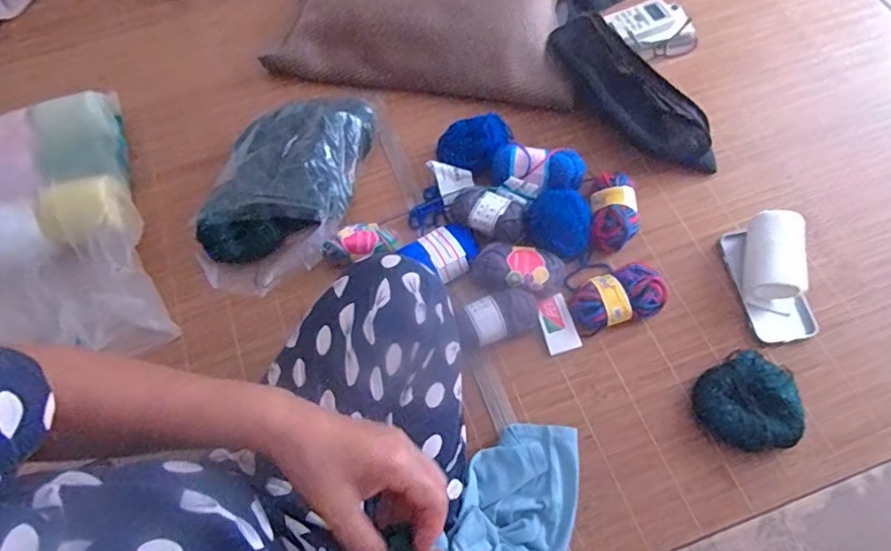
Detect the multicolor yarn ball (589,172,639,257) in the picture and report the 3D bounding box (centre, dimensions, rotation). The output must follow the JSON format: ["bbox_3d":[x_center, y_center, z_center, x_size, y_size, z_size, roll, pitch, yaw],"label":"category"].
[{"bbox_3d":[0.216,-0.082,0.687,0.055,0.045,0.109,4,65,4],"label":"multicolor yarn ball"}]

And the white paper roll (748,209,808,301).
[{"bbox_3d":[0.391,-0.022,0.642,0.064,0.064,0.100,8,66,6],"label":"white paper roll"}]

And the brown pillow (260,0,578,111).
[{"bbox_3d":[-0.023,-0.449,0.838,0.450,0.094,0.383,5,66,5],"label":"brown pillow"}]

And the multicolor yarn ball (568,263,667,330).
[{"bbox_3d":[0.203,0.024,0.642,0.111,0.039,0.069,-12,65,-3],"label":"multicolor yarn ball"}]

